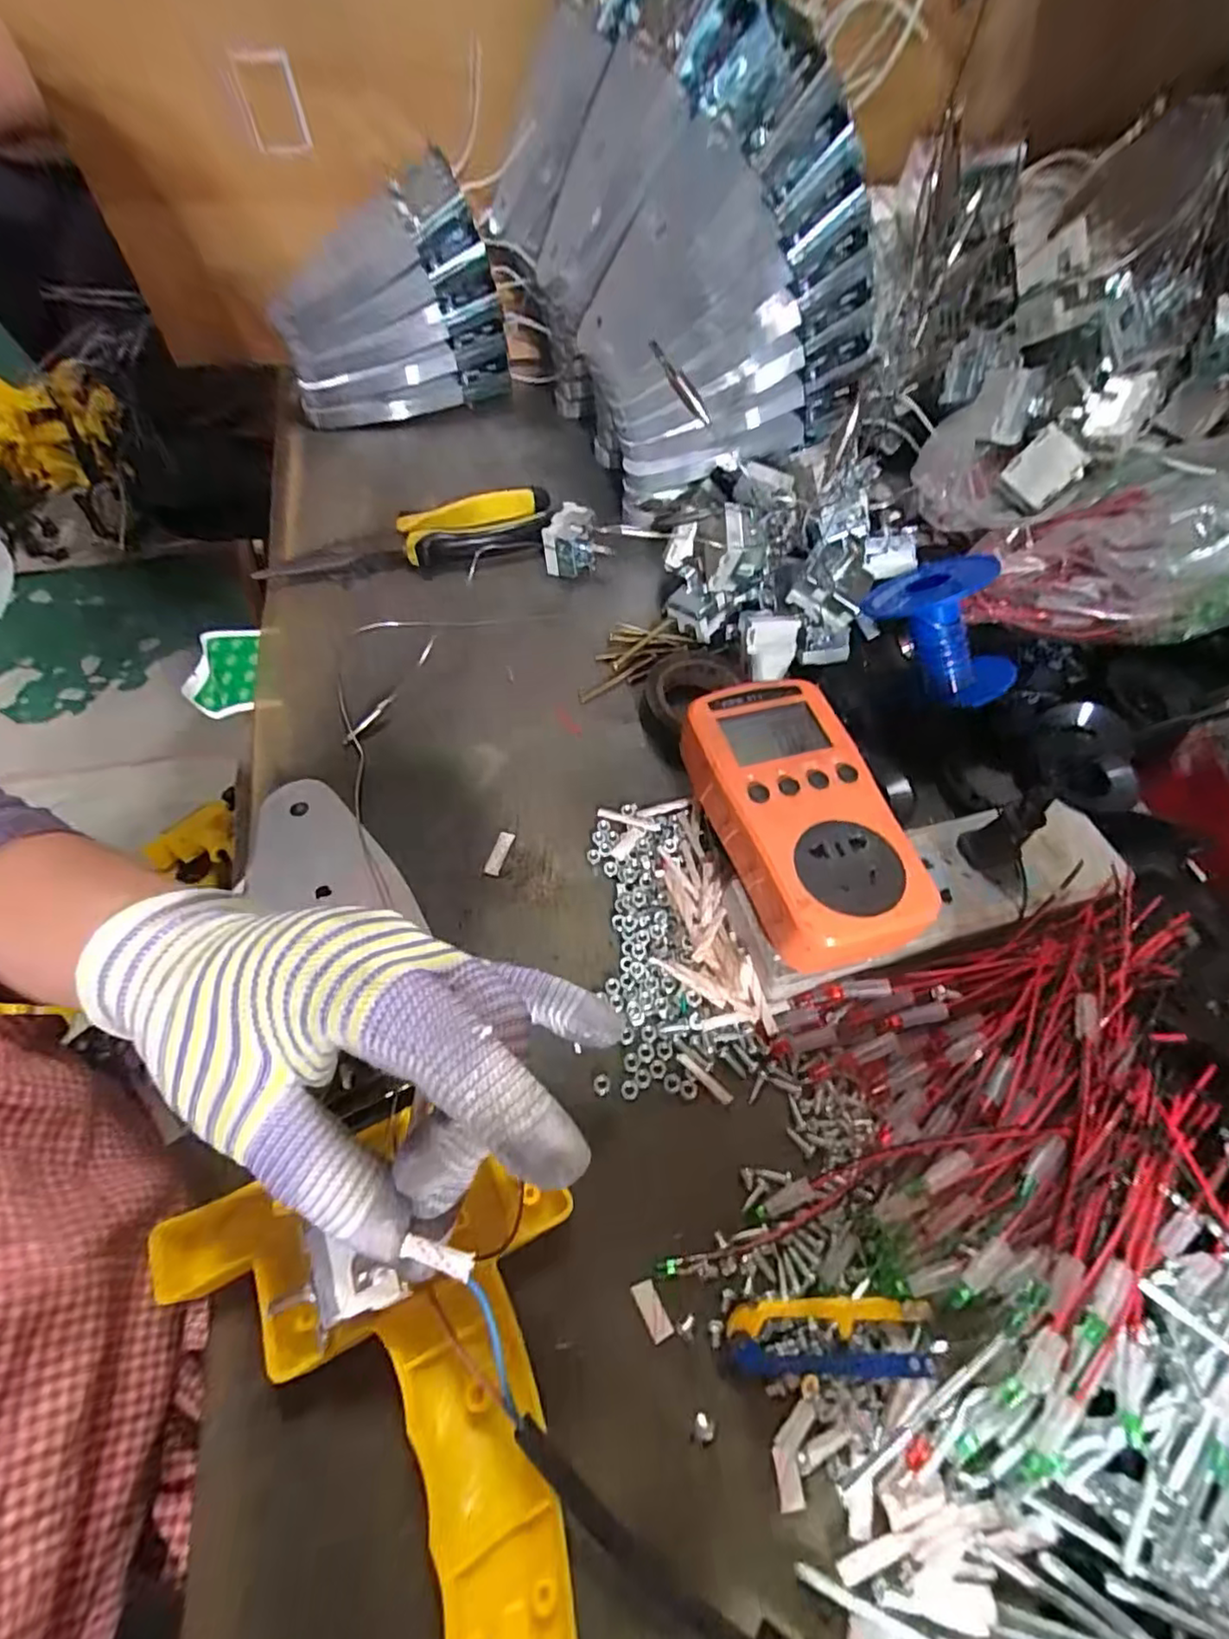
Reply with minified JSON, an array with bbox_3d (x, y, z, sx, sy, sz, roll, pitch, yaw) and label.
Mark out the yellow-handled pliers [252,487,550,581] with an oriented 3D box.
[{"bbox_3d":[-0.132,-0.183,0.415,0.186,0.026,0.045,-13,62,-11],"label":"yellow-handled pliers"}]

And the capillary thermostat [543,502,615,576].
[{"bbox_3d":[-0.026,-0.181,0.419,0.042,0.034,0.039,-5,60,-6],"label":"capillary thermostat"}]

